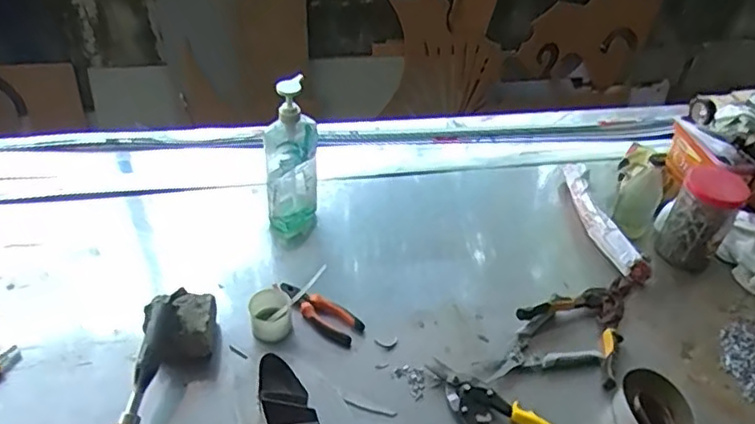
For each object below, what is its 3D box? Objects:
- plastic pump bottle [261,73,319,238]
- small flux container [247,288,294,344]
[{"bbox_3d":[-0.153,-0.087,1.099,0.091,0.312,0.070,-2,41,-6],"label":"plastic pump bottle"},{"bbox_3d":[-0.169,0.169,0.990,0.066,0.056,0.077,-7,42,-12],"label":"small flux container"}]

